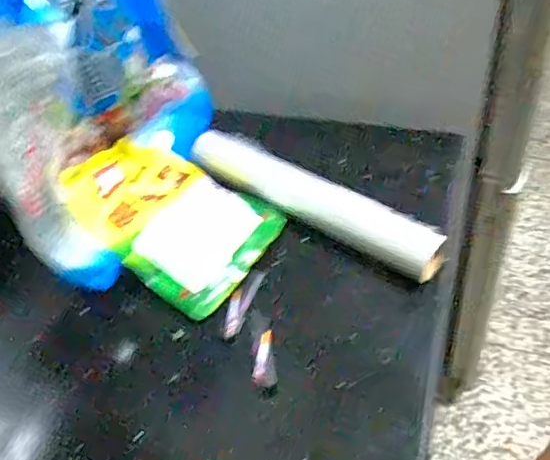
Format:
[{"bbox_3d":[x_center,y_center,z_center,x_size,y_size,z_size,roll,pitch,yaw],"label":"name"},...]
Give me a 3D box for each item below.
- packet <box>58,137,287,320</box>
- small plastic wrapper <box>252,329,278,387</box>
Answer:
[{"bbox_3d":[-0.108,-0.015,0.603,0.197,0.033,0.145,35,55,9],"label":"packet"},{"bbox_3d":[-0.010,0.114,0.518,0.021,0.011,0.054,-5,48,1],"label":"small plastic wrapper"}]

